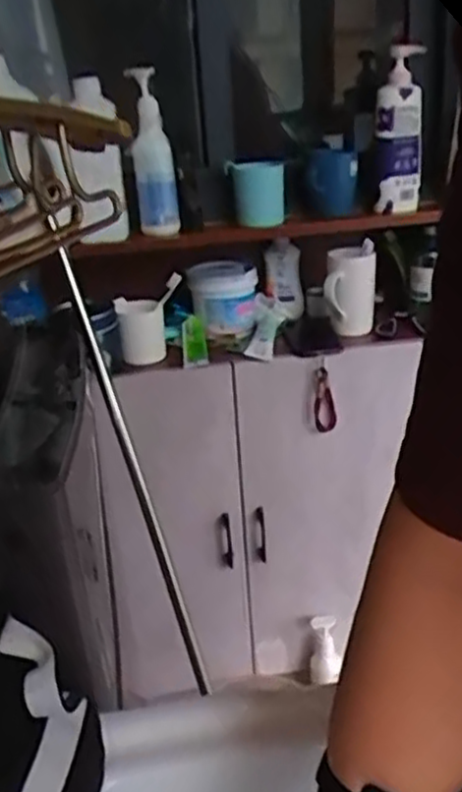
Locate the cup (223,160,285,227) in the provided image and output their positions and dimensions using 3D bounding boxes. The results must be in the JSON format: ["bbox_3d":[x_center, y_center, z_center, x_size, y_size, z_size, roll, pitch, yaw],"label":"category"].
[{"bbox_3d":[0.041,-0.335,1.201,0.092,0.101,0.093,-3,24,2],"label":"cup"}]

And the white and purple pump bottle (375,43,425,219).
[{"bbox_3d":[0.271,-0.427,1.179,0.070,0.246,0.058,1,25,11],"label":"white and purple pump bottle"}]

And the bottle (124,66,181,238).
[{"bbox_3d":[-0.123,-0.379,1.150,0.064,0.245,0.066,-5,24,-2],"label":"bottle"}]

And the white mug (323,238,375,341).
[{"bbox_3d":[0.212,-0.183,1.288,0.081,0.161,0.073,2,25,13],"label":"white mug"}]

